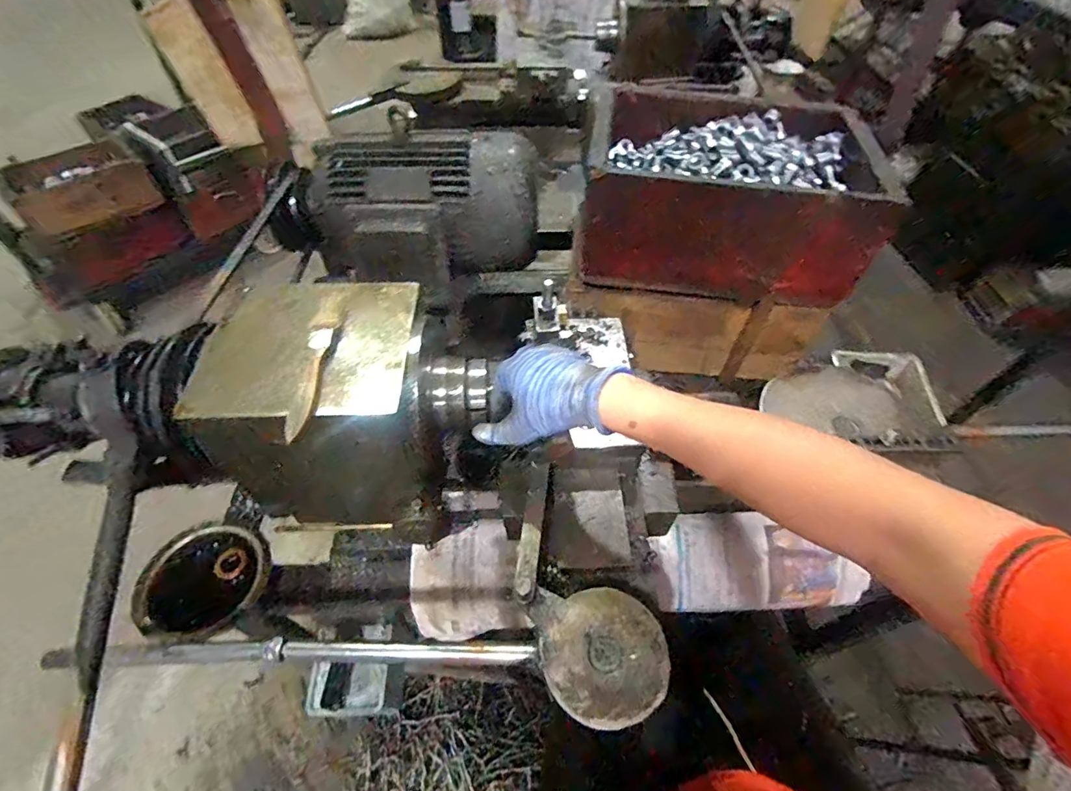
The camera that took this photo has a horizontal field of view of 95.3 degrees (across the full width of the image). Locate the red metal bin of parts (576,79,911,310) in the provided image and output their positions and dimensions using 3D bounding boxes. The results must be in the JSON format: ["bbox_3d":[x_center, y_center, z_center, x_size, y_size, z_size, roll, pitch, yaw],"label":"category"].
[{"bbox_3d":[0.249,-0.260,0.661,0.339,0.145,0.222,8,52,5],"label":"red metal bin of parts"}]

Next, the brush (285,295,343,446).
[{"bbox_3d":[-0.181,-0.027,0.398,0.021,0.012,0.145,0,52,-1],"label":"brush"}]

